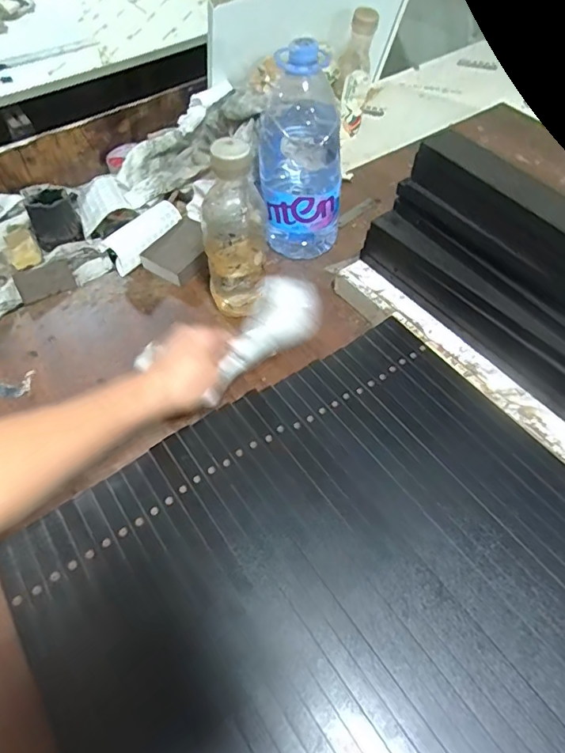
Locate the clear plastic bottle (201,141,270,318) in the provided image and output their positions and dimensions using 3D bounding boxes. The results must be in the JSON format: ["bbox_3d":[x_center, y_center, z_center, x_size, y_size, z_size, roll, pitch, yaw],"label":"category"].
[{"bbox_3d":[-0.053,-0.154,0.547,0.071,0.210,0.059,-8,55,-5],"label":"clear plastic bottle"}]

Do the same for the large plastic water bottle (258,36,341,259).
[{"bbox_3d":[0.023,-0.263,0.608,0.095,0.240,0.079,-15,56,-9],"label":"large plastic water bottle"}]

